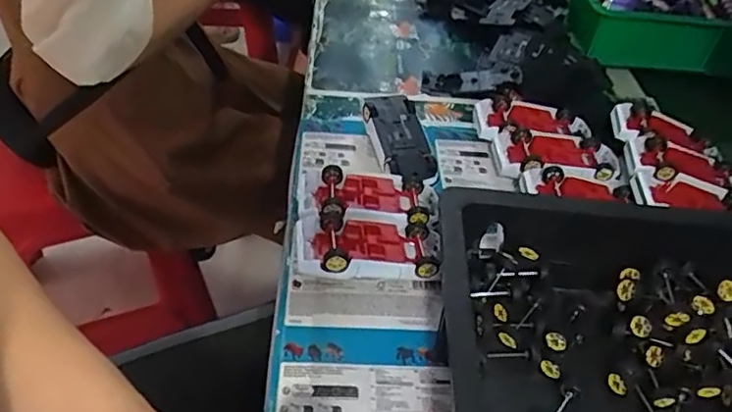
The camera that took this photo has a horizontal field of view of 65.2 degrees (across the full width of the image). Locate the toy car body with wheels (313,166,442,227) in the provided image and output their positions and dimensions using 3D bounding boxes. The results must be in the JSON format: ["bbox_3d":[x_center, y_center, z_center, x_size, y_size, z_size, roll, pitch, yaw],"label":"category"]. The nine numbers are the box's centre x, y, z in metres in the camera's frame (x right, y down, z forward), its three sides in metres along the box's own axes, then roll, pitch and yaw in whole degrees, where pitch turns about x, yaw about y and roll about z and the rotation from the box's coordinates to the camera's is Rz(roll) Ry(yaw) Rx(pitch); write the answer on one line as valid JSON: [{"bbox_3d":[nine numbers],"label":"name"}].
[{"bbox_3d":[0.007,-0.005,0.529,0.117,0.032,0.071,5,43,0],"label":"toy car body with wheels"}]

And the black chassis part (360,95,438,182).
[{"bbox_3d":[0.036,-0.071,0.591,0.055,0.016,0.119,-11,58,-16],"label":"black chassis part"}]

